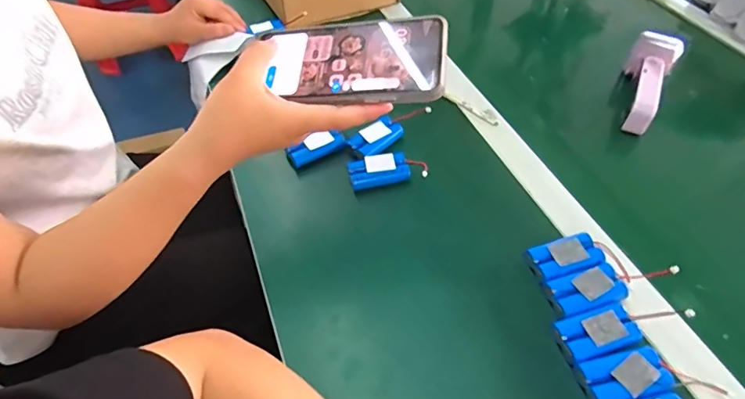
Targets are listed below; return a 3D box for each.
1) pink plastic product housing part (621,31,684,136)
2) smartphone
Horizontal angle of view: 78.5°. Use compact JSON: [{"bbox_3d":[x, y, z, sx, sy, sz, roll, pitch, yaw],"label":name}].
[{"bbox_3d":[0.348,-0.154,0.583,0.051,0.053,0.153,25,55,20],"label":"pink plastic product housing part"},{"bbox_3d":[-0.014,-0.114,0.370,0.146,0.007,0.082,2,67,14],"label":"smartphone"}]

